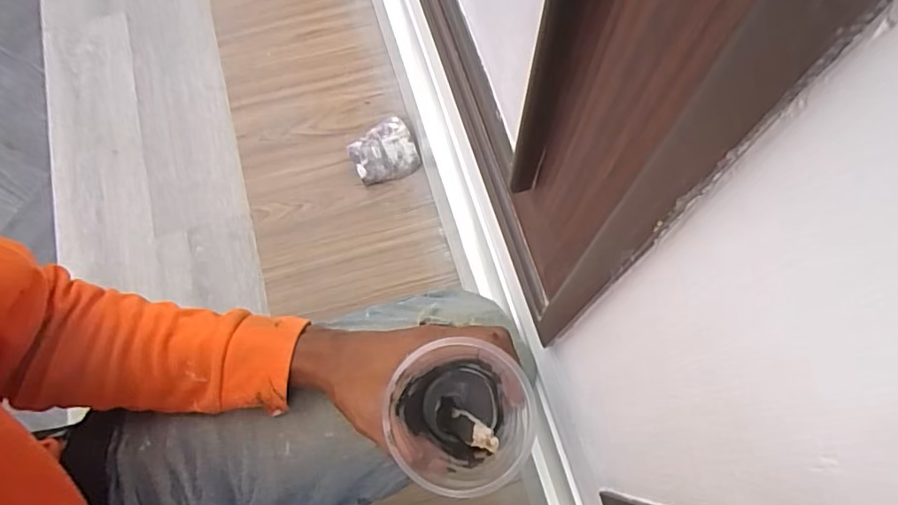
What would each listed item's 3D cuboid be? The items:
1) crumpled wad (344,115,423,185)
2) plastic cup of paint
[{"bbox_3d":[-0.109,-0.168,0.926,0.109,0.052,0.096,-26,72,-8],"label":"crumpled wad"},{"bbox_3d":[0.003,0.113,0.378,0.077,0.098,0.088,17,71,7],"label":"plastic cup of paint"}]

